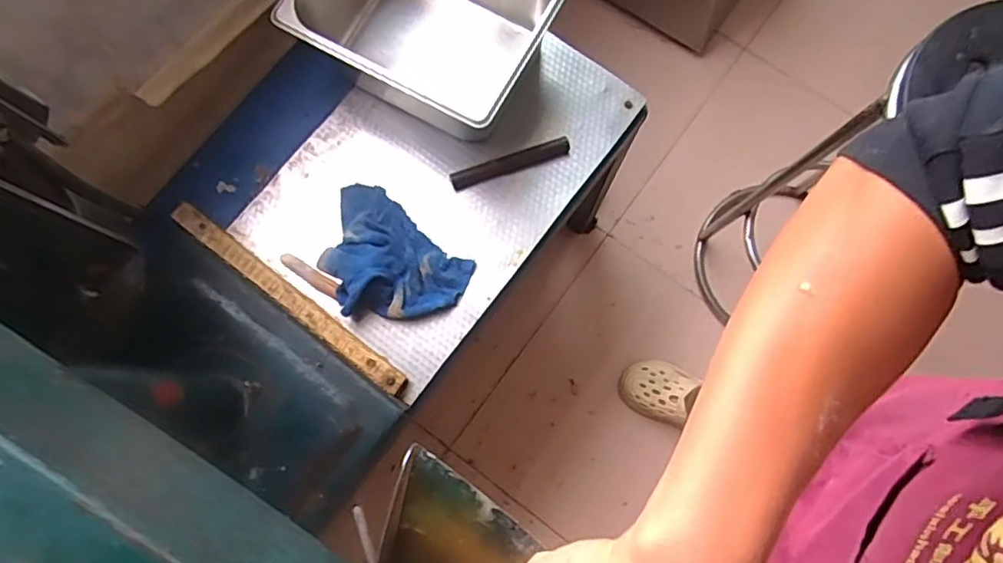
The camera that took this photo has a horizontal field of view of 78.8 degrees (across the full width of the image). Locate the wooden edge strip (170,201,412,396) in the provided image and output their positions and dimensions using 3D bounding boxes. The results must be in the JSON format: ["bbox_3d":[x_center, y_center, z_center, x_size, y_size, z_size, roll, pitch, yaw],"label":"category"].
[{"bbox_3d":[-0.297,0.020,0.846,0.406,0.016,0.032,37,66,8],"label":"wooden edge strip"}]

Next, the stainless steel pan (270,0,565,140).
[{"bbox_3d":[-0.106,-0.359,0.873,0.335,0.178,0.261,29,78,7],"label":"stainless steel pan"}]

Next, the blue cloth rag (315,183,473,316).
[{"bbox_3d":[-0.172,-0.030,0.852,0.235,0.046,0.163,39,80,9],"label":"blue cloth rag"}]

